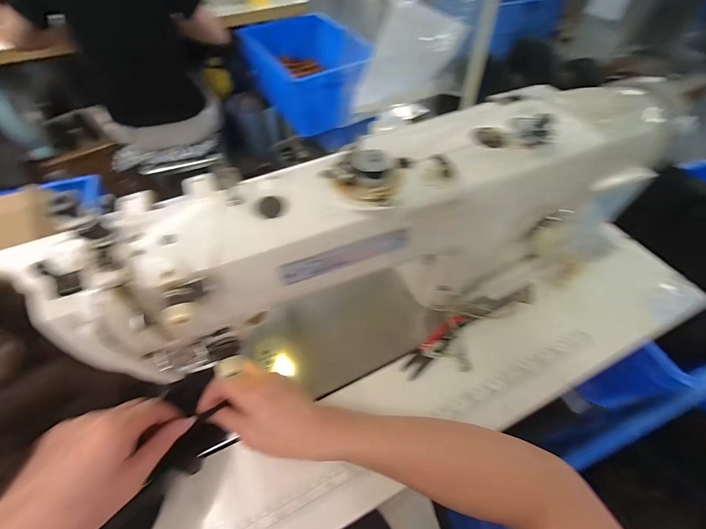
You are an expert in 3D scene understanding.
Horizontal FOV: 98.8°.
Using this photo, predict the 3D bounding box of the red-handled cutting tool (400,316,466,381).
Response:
[{"bbox_3d":[0.103,0.101,0.381,0.106,0.015,0.024,-35,61,-22],"label":"red-handled cutting tool"}]

